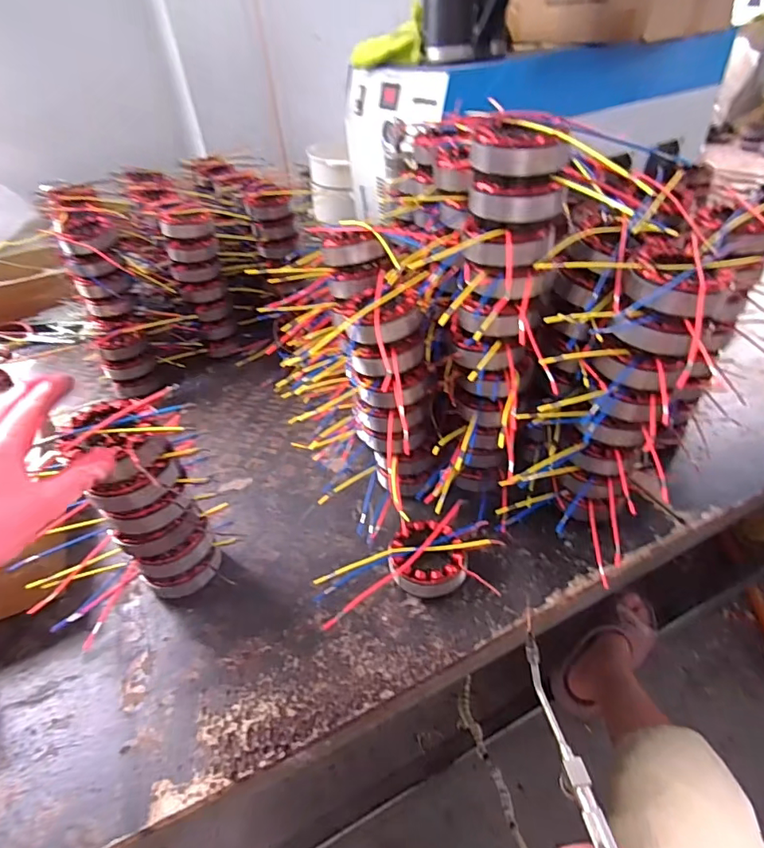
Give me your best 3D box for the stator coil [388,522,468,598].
[{"bbox_3d":[0.051,0.156,0.558,0.084,0.040,0.081,-3,40,2],"label":"stator coil"}]

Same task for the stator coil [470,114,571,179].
[{"bbox_3d":[0.124,-0.254,0.442,0.082,0.035,0.065,-1,41,5],"label":"stator coil"}]

